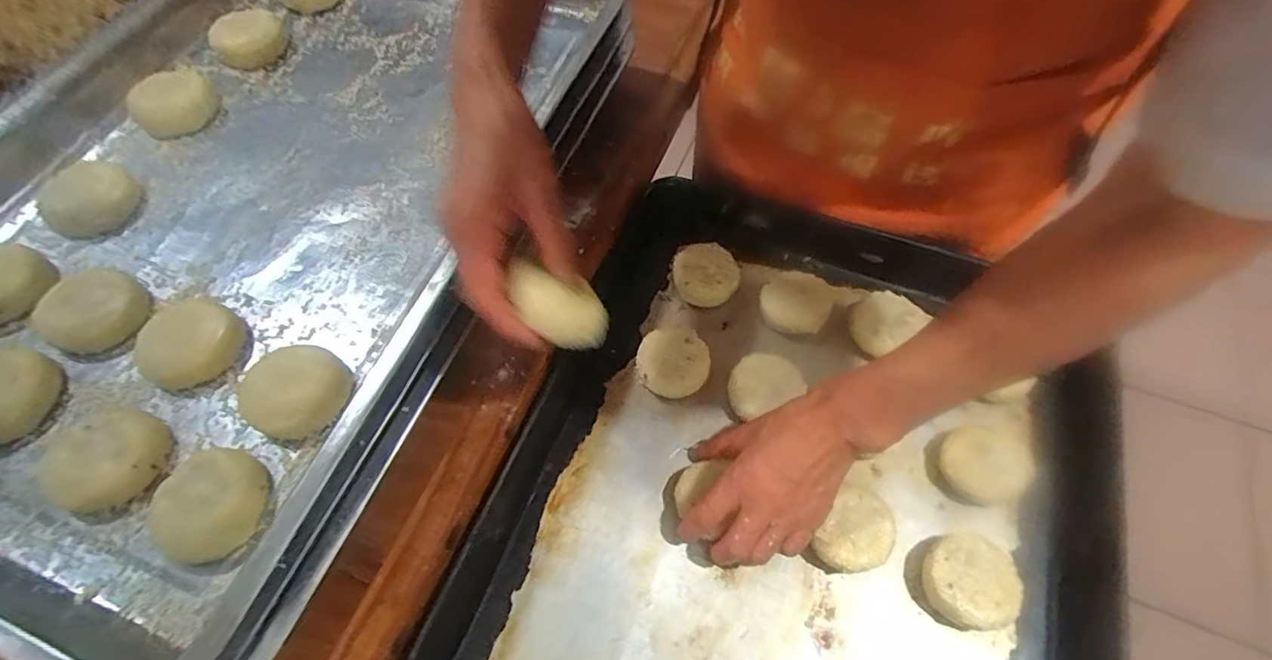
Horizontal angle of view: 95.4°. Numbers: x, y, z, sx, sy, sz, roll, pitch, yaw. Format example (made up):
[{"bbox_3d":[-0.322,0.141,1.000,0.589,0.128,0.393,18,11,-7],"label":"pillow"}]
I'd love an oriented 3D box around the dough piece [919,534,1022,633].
[{"bbox_3d":[0.231,0.174,0.402,0.061,0.028,0.057,0,61,0],"label":"dough piece"}]

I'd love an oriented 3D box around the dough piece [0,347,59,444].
[{"bbox_3d":[-0.402,0.039,0.360,0.062,0.021,0.061,0,61,0],"label":"dough piece"}]

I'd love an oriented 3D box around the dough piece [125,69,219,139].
[{"bbox_3d":[-0.405,-0.200,0.504,0.065,0.024,0.073,-39,68,-20],"label":"dough piece"}]

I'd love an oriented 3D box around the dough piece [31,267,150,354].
[{"bbox_3d":[-0.376,-0.018,0.393,0.071,0.023,0.060,25,64,13],"label":"dough piece"}]

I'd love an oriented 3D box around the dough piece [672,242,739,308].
[{"bbox_3d":[0.063,-0.049,0.523,0.057,0.024,0.063,-6,61,-4],"label":"dough piece"}]

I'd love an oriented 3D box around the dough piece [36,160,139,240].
[{"bbox_3d":[-0.424,-0.101,0.449,0.080,0.018,0.063,34,66,17],"label":"dough piece"}]

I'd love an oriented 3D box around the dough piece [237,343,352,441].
[{"bbox_3d":[-0.212,0.036,0.358,0.057,0.017,0.061,0,61,0],"label":"dough piece"}]

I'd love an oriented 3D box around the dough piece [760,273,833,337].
[{"bbox_3d":[0.141,-0.023,0.512,0.059,0.018,0.051,13,62,7],"label":"dough piece"}]

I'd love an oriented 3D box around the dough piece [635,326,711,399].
[{"bbox_3d":[0.029,0.028,0.482,0.057,0.024,0.059,0,61,0],"label":"dough piece"}]

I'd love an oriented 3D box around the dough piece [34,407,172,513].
[{"bbox_3d":[-0.317,0.073,0.339,0.070,0.017,0.059,19,62,10],"label":"dough piece"}]

